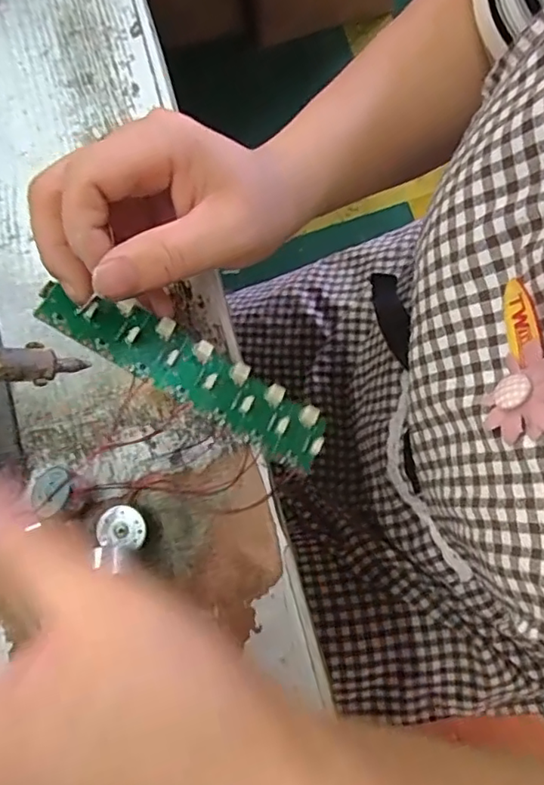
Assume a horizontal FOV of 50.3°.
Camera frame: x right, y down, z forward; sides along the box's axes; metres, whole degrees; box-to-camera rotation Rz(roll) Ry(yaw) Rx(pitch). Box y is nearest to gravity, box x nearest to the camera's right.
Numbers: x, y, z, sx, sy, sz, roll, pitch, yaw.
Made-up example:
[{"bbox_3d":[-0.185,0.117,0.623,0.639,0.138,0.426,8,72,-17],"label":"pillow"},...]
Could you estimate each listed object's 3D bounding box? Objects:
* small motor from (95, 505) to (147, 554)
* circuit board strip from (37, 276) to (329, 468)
[{"bbox_3d":[-0.070,0.064,0.275,0.023,0.012,0.020,18,79,8],"label":"small motor"},{"bbox_3d":[-0.036,-0.009,0.258,0.136,0.010,0.031,30,76,-14],"label":"circuit board strip"}]

